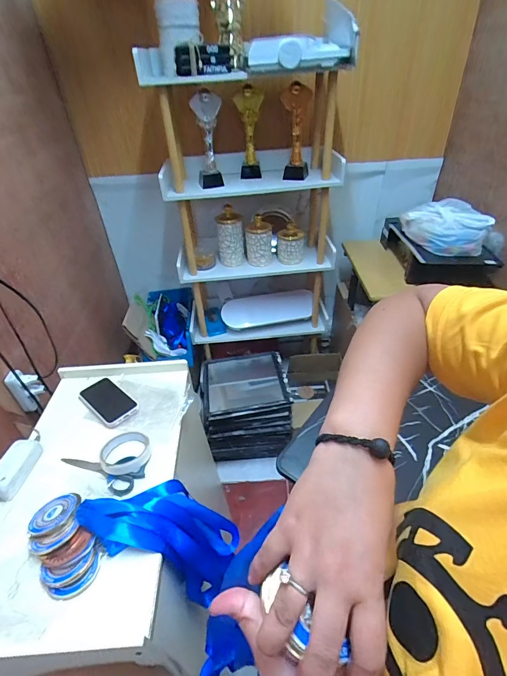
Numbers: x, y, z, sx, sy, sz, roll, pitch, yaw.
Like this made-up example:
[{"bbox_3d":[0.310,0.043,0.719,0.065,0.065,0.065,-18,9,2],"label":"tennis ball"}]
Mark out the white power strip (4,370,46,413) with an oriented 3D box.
[{"bbox_3d":[-0.543,0.125,0.845,0.029,0.117,0.059,26,47,33],"label":"white power strip"}]

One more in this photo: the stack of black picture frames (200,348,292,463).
[{"bbox_3d":[-0.040,0.306,1.549,0.374,0.269,0.363,-6,38,-2],"label":"stack of black picture frames"}]

